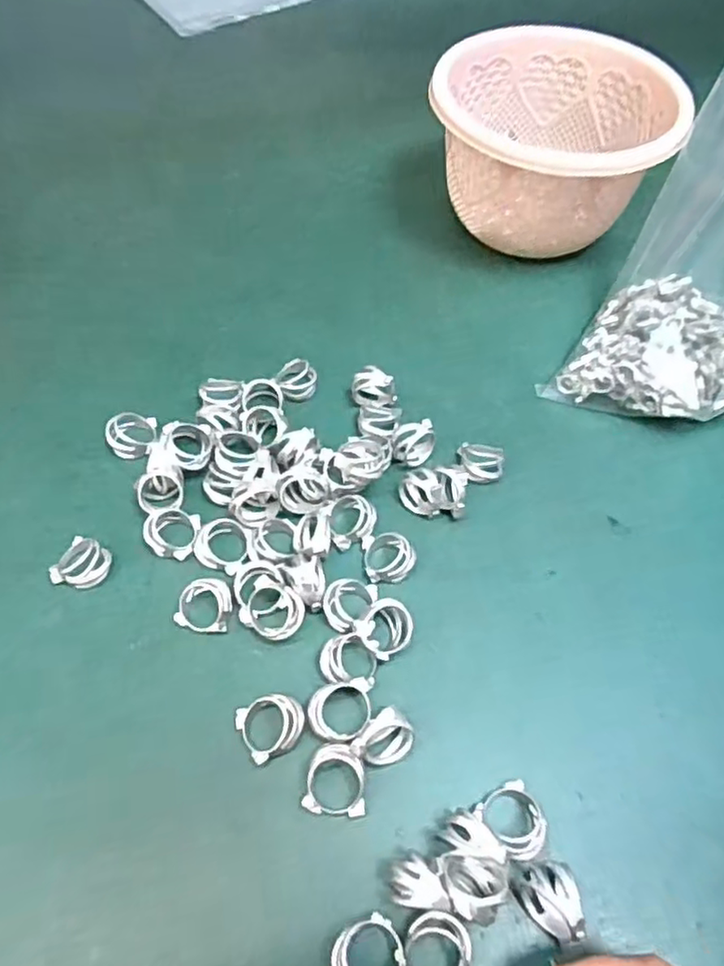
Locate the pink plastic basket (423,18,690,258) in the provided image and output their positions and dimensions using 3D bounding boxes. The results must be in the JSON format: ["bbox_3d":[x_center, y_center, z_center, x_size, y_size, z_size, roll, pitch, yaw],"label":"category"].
[{"bbox_3d":[0.116,-0.210,0.411,0.136,0.087,0.131,1,59,-2],"label":"pink plastic basket"}]

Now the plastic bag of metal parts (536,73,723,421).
[{"bbox_3d":[0.184,-0.113,0.318,0.099,0.139,0.136,30,63,14],"label":"plastic bag of metal parts"}]

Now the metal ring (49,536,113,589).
[{"bbox_3d":[-0.128,0.037,0.296,0.020,0.014,0.023,22,61,10],"label":"metal ring"}]

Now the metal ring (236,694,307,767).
[{"bbox_3d":[-0.036,0.097,0.259,0.026,0.010,0.023,-21,62,-14],"label":"metal ring"}]

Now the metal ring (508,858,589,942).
[{"bbox_3d":[0.065,0.146,0.225,0.016,0.023,0.024,-8,60,-7],"label":"metal ring"}]

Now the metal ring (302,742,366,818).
[{"bbox_3d":[-0.010,0.114,0.249,0.023,0.012,0.024,5,59,0],"label":"metal ring"}]

